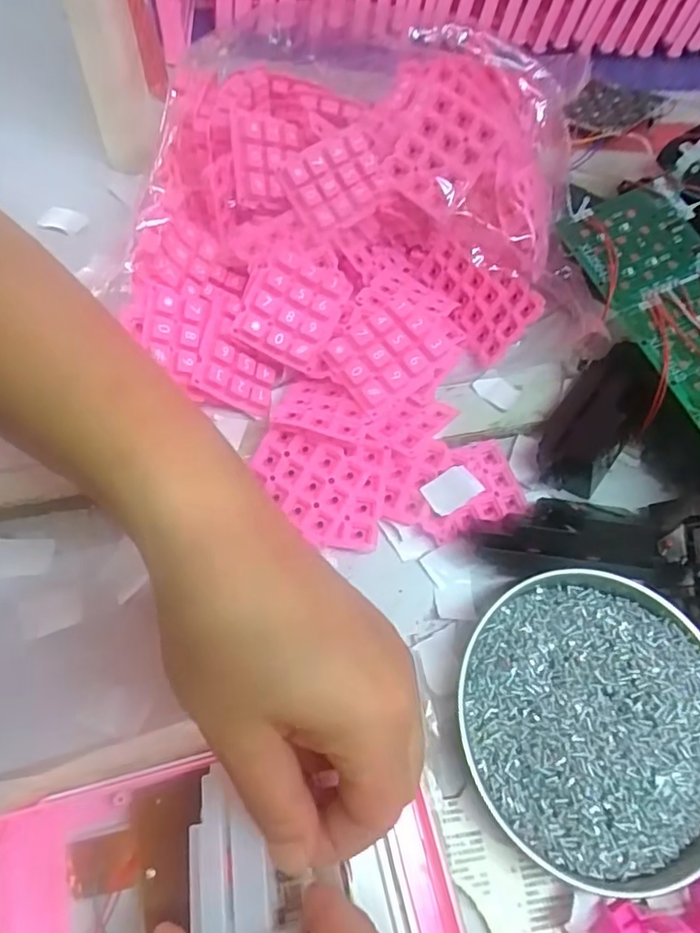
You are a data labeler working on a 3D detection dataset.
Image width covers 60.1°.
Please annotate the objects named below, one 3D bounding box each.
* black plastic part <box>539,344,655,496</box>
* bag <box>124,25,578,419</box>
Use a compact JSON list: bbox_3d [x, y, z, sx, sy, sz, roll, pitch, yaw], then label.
[{"bbox_3d":[0.144,-0.028,0.351,0.043,0.033,0.091,34,66,11],"label":"black plastic part"},{"bbox_3d":[0.006,-0.152,0.363,0.232,0.081,0.252,9,63,-1],"label":"bag"}]

